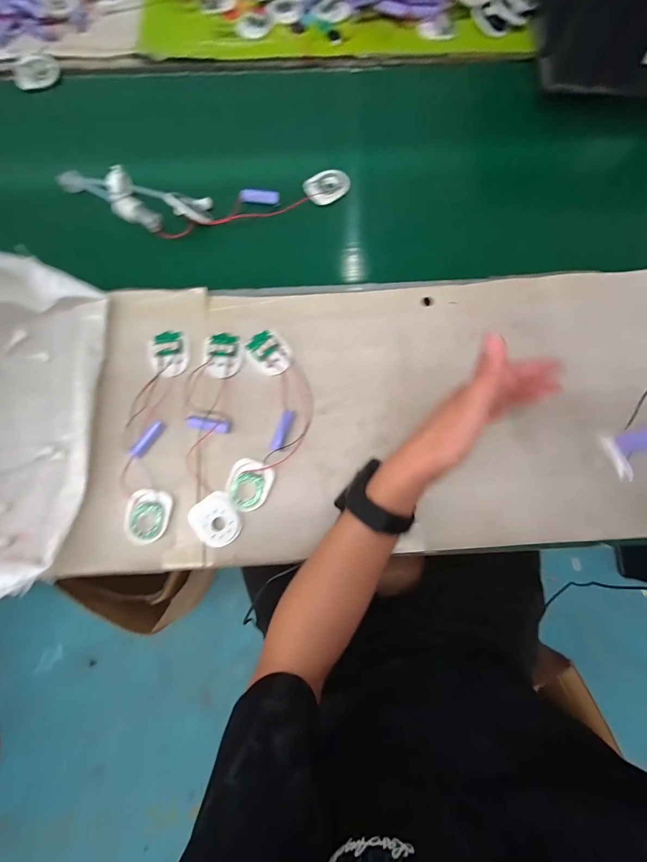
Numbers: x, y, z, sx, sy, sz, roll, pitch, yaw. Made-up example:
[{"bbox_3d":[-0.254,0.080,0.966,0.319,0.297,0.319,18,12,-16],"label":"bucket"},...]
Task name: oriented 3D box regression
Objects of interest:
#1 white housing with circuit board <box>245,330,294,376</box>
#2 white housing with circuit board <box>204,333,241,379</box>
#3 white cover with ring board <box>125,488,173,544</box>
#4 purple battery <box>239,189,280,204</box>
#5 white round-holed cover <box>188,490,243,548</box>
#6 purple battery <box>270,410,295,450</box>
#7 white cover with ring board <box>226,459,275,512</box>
[{"bbox_3d":[-0.063,-0.096,0.430,0.045,0.010,0.058,-35,80,-7],"label":"white housing with circuit board"},{"bbox_3d":[-0.125,-0.094,0.434,0.041,0.007,0.060,-3,77,-1],"label":"white housing with circuit board"},{"bbox_3d":[-0.199,0.095,0.391,0.049,0.007,0.058,7,77,2],"label":"white cover with ring board"},{"bbox_3d":[-0.089,-0.330,0.491,0.054,0.010,0.015,4,77,1],"label":"purple battery"},{"bbox_3d":[-0.118,0.099,0.388,0.049,0.005,0.057,-41,80,-8],"label":"white round-holed cover"},{"bbox_3d":[-0.047,-0.001,0.411,0.013,0.015,0.050,20,78,4],"label":"purple battery"},{"bbox_3d":[-0.085,0.061,0.399,0.048,0.010,0.055,18,78,4],"label":"white cover with ring board"}]

